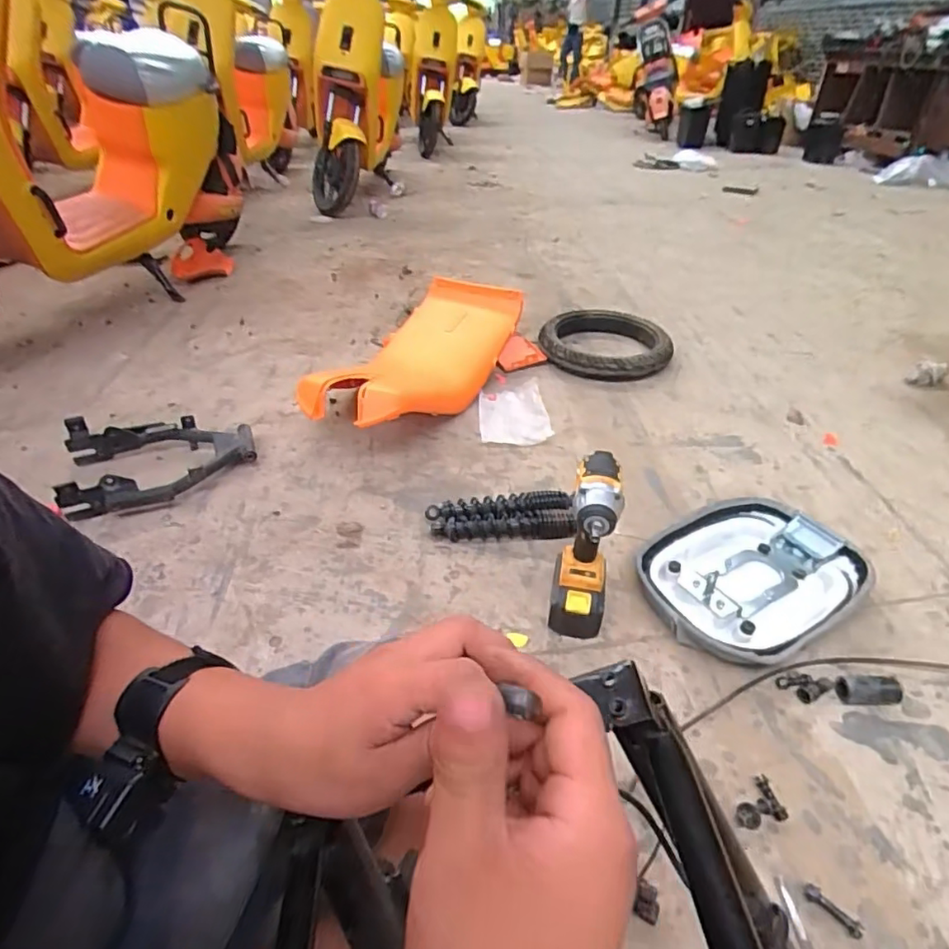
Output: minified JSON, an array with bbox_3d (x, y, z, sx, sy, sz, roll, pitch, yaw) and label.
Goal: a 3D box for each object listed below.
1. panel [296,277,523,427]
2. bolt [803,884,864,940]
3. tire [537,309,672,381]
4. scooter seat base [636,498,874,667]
[{"bbox_3d":[-0.132,-0.274,1.411,0.321,0.161,0.643,14,41,15],"label":"panel"},{"bbox_3d":[0.372,0.452,0.599,0.056,0.009,0.017,31,48,32],"label":"bolt"},{"bbox_3d":[0.372,-0.373,1.637,0.351,0.084,0.361,9,40,10],"label":"tire"},{"bbox_3d":[0.454,0.165,0.956,0.367,0.056,0.273,-20,43,-23],"label":"scooter seat base"}]

